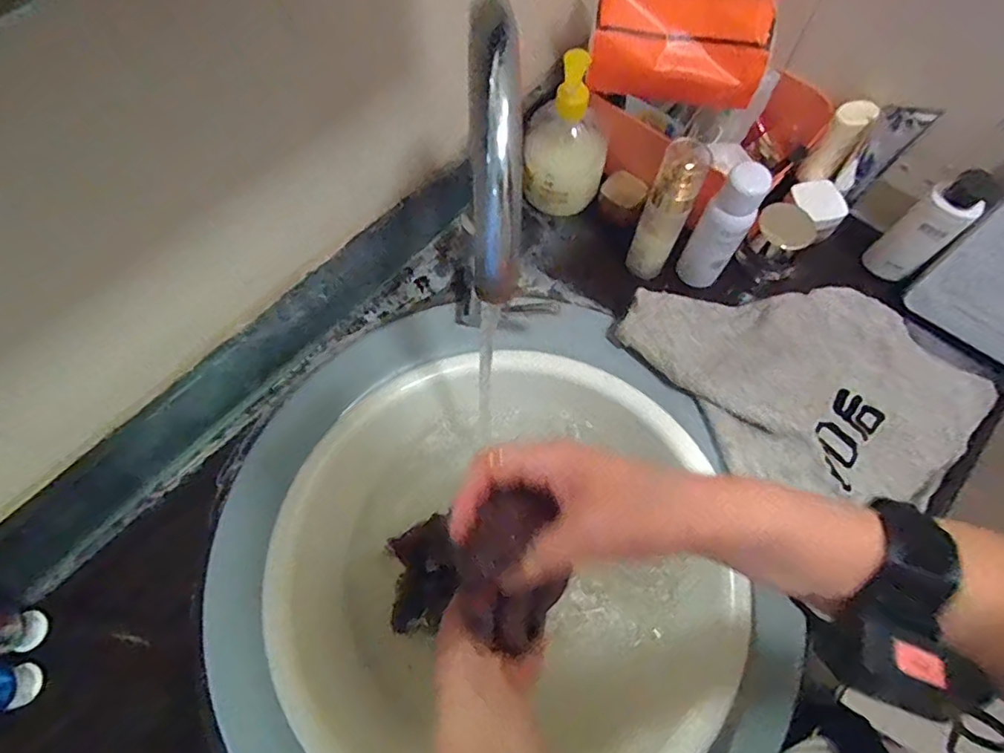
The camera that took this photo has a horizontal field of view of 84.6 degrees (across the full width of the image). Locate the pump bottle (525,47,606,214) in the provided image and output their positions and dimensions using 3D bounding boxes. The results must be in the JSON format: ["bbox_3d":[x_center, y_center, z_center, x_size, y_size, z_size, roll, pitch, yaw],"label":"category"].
[{"bbox_3d":[0.067,-0.238,0.562,0.081,0.159,0.069,11,67,5],"label":"pump bottle"}]

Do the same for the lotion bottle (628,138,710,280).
[{"bbox_3d":[0.154,-0.153,0.524,0.039,0.158,0.031,20,68,9],"label":"lotion bottle"}]

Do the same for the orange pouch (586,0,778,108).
[{"bbox_3d":[0.156,-0.296,0.490,0.149,0.082,0.051,13,67,6],"label":"orange pouch"}]

